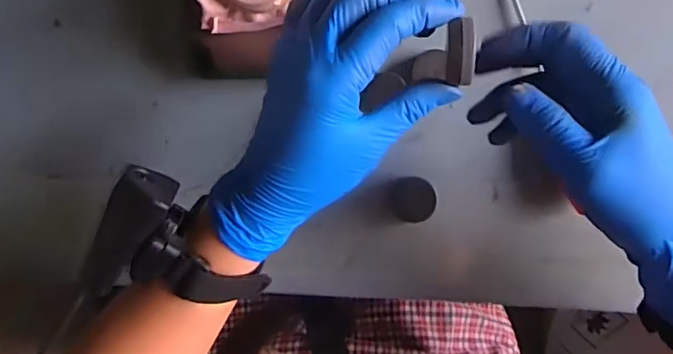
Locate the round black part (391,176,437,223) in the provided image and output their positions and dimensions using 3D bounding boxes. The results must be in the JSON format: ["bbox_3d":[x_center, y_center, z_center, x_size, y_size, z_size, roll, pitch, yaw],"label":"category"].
[{"bbox_3d":[0.057,0.017,0.406,0.031,0.011,0.033,1,94,7],"label":"round black part"}]

